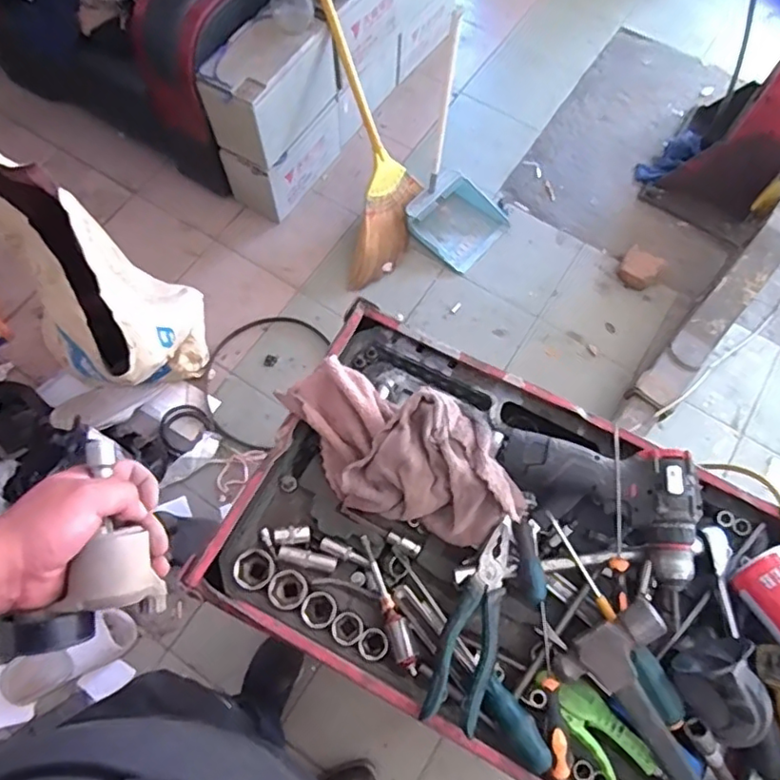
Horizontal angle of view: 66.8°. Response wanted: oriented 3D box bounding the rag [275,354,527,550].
[{"bbox_3d":[0.010,0.065,0.650,0.270,0.071,0.140,19,69,6],"label":"rag"}]

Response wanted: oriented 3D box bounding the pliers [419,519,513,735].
[{"bbox_3d":[0.087,0.224,0.586,0.053,0.017,0.200,20,69,6],"label":"pliers"}]

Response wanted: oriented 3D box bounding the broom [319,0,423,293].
[{"bbox_3d":[-0.088,-0.776,1.574,0.082,0.962,0.281,10,30,43],"label":"broom"}]

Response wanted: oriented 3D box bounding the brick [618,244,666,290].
[{"bbox_3d":[0.716,-0.343,1.697,0.113,0.054,0.104,31,73,11],"label":"brick"}]

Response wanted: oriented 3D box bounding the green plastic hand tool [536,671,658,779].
[{"bbox_3d":[0.201,0.324,0.577,0.052,0.018,0.119,-30,72,-12],"label":"green plastic hand tool"}]

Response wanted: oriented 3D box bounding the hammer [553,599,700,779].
[{"bbox_3d":[0.293,0.379,0.530,0.105,0.037,0.358,-28,72,-11],"label":"hammer"}]

